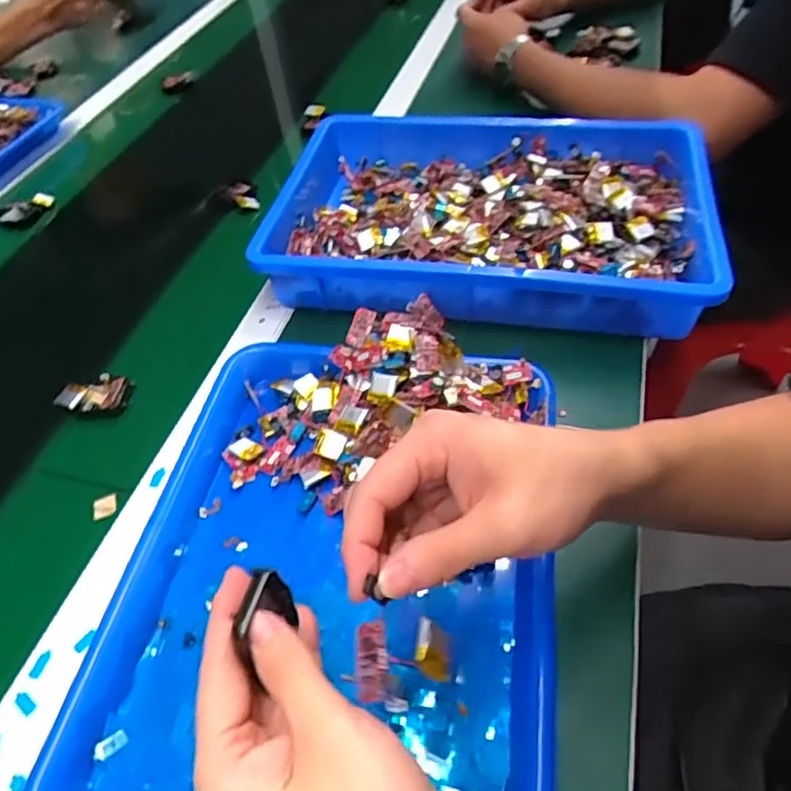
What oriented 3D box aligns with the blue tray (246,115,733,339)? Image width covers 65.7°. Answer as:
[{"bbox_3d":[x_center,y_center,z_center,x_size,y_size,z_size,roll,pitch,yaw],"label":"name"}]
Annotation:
[{"bbox_3d":[0.077,-0.170,0.570,0.385,0.061,0.250,6,49,11],"label":"blue tray"}]

